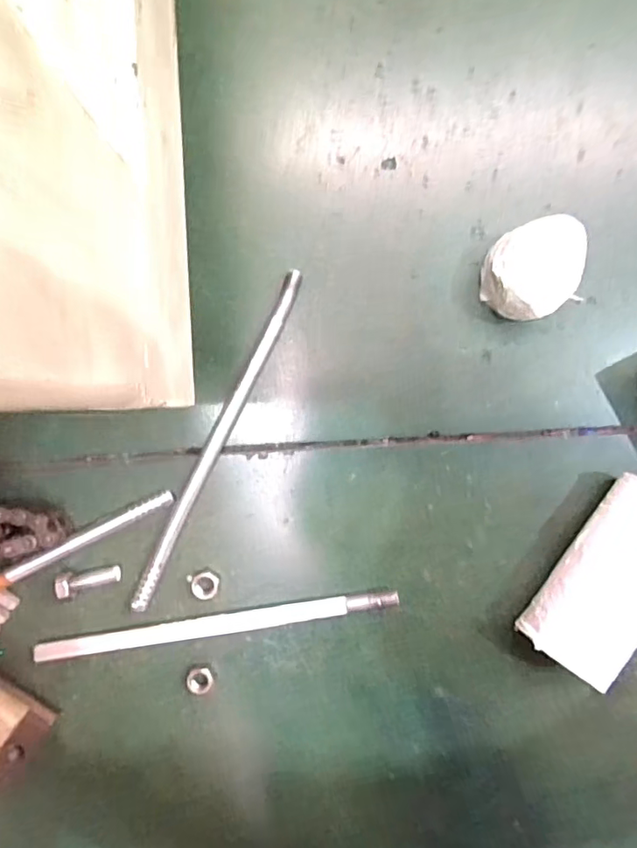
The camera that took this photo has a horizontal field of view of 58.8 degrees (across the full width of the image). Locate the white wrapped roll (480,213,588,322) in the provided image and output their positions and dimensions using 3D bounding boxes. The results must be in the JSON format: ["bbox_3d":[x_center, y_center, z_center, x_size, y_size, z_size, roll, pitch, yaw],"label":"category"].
[{"bbox_3d":[0.138,-0.099,0.370,0.056,0.049,0.057,0,92,-1],"label":"white wrapped roll"}]

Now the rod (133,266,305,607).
[{"bbox_3d":[-0.070,0.011,0.389,0.014,0.011,0.251,26,91,-2],"label":"rod"}]

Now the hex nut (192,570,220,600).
[{"bbox_3d":[-0.079,0.112,0.394,0.019,0.007,0.018,32,91,-2],"label":"hex nut"}]

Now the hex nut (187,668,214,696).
[{"bbox_3d":[-0.083,0.180,0.397,0.018,0.009,0.017,22,91,-2],"label":"hex nut"}]

